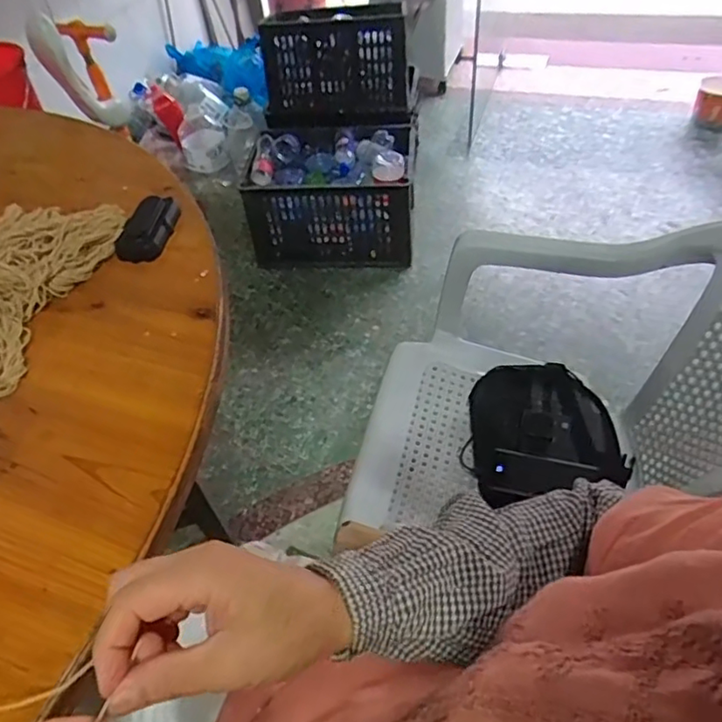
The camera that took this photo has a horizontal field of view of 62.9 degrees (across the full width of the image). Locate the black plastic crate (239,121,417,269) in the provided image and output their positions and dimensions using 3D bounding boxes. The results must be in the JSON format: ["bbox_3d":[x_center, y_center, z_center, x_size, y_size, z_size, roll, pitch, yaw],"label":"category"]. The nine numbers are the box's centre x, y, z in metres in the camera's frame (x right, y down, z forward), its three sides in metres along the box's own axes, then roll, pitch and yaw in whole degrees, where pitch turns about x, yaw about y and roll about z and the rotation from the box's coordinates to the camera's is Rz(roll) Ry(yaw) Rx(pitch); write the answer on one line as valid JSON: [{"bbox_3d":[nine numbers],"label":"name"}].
[{"bbox_3d":[-0.087,-0.525,1.827,0.484,0.325,0.348,-2,48,4],"label":"black plastic crate"}]

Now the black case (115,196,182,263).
[{"bbox_3d":[-0.251,-0.160,0.694,0.055,0.029,0.105,-2,48,5],"label":"black case"}]

